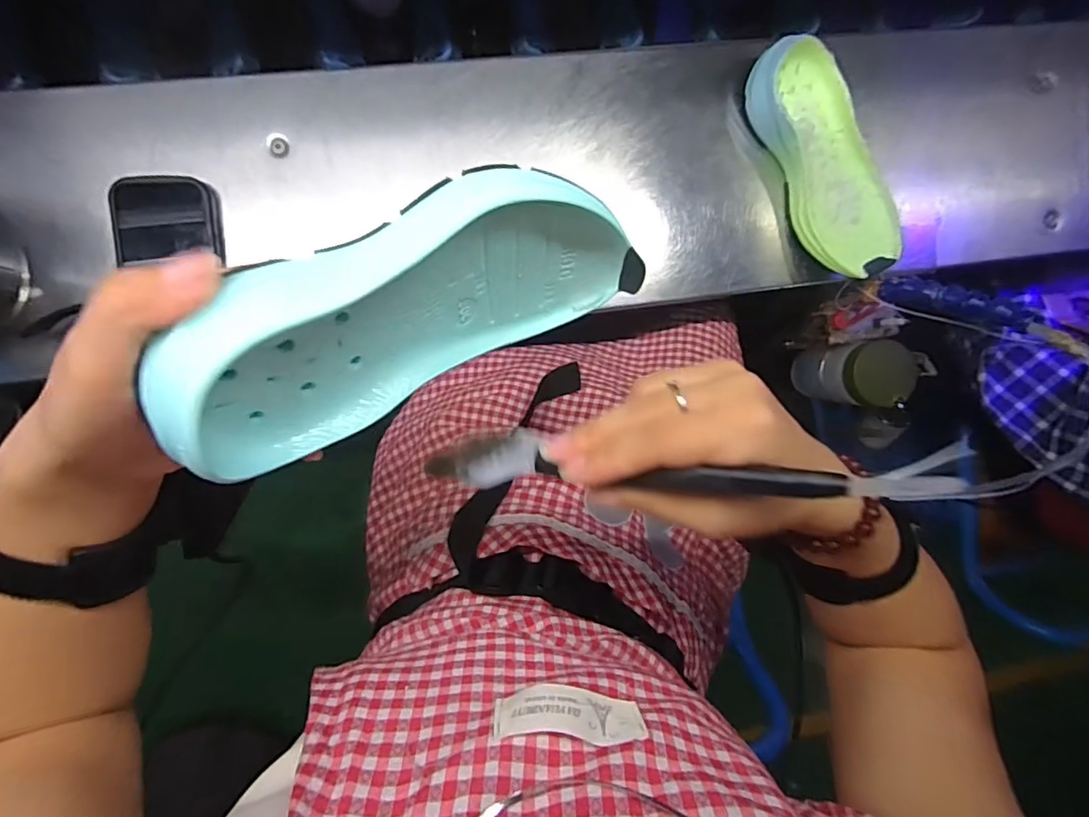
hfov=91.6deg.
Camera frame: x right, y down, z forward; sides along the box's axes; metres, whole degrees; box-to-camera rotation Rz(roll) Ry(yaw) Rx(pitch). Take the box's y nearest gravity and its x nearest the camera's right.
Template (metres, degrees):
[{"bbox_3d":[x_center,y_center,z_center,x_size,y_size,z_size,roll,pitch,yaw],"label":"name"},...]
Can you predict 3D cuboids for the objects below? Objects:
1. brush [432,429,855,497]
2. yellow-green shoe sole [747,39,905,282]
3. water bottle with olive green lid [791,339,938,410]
[{"bbox_3d":[0.030,0.026,0.220,0.172,0.032,0.022,4,94,25],"label":"brush"},{"bbox_3d":[0.270,-0.235,0.513,0.094,0.048,0.225,-25,97,-5],"label":"yellow-green shoe sole"},{"bbox_3d":[0.389,-0.042,0.641,0.108,0.132,0.072,-1,94,-7],"label":"water bottle with olive green lid"}]

